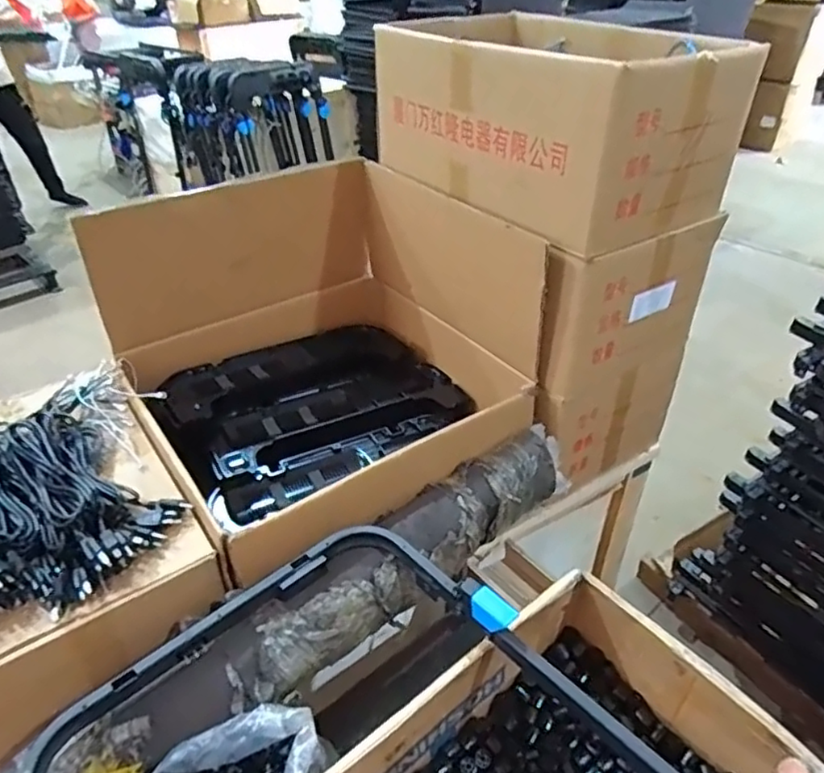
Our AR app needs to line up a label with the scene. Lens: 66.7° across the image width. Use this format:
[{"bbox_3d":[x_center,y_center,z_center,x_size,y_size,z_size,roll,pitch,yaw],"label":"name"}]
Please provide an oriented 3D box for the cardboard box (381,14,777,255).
[{"bbox_3d":[0.230,-0.467,1.079,0.361,0.244,0.550,-24,42,-28],"label":"cardboard box"}]

